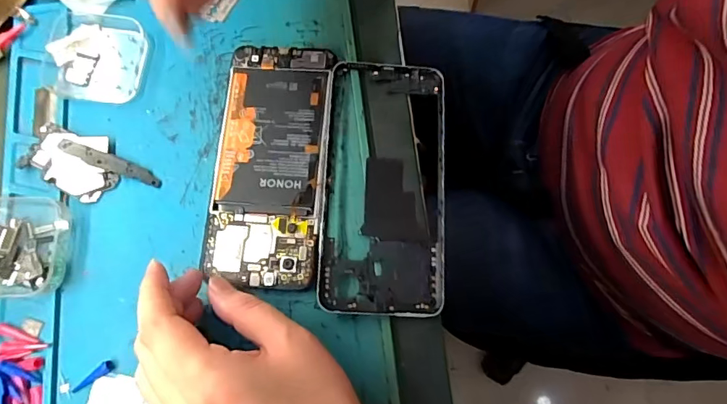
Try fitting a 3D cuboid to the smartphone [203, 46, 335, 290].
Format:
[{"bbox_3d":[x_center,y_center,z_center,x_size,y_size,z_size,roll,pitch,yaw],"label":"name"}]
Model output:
[{"bbox_3d":[-0.062,-0.028,0.297,0.071,0.007,0.162,3,78,2],"label":"smartphone"}]

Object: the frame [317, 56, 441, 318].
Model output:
[{"bbox_3d":[0.013,-0.013,0.294,0.078,0.013,0.168,2,77,2],"label":"frame"}]

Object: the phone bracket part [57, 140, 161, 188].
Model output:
[{"bbox_3d":[-0.170,-0.026,0.303,0.071,0.008,0.011,17,78,5],"label":"phone bracket part"}]

